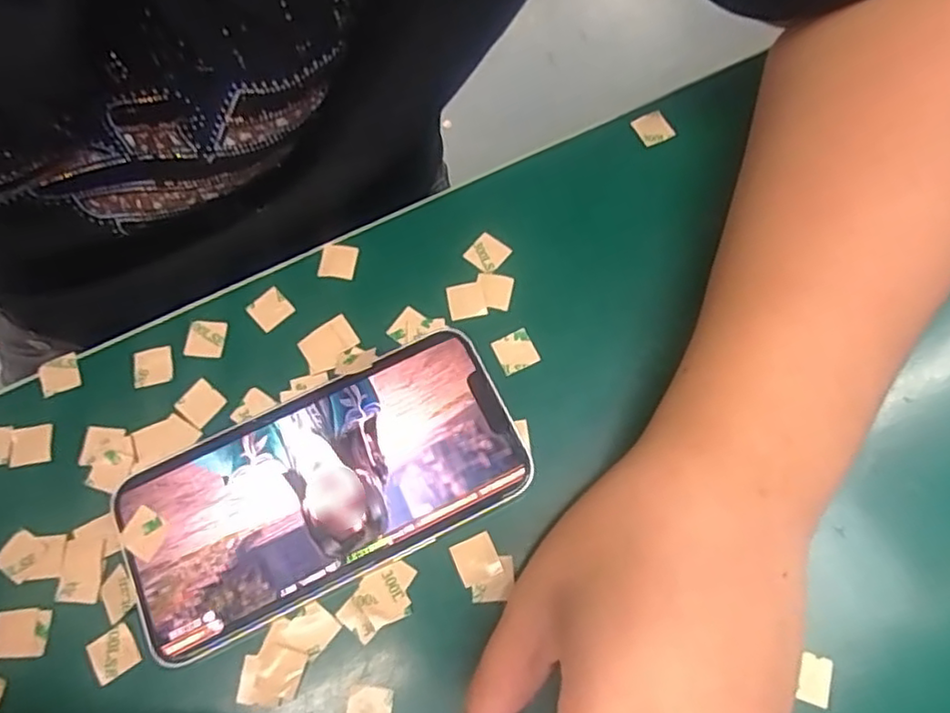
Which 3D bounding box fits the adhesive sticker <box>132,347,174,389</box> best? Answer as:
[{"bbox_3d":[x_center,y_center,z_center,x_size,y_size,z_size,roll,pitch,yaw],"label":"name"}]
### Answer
[{"bbox_3d":[-0.131,0.004,0.260,0.015,0.004,0.016,-12,73,-5],"label":"adhesive sticker"}]

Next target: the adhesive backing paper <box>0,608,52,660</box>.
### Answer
[{"bbox_3d":[-0.161,0.098,0.226,0.020,0.004,0.016,-4,65,0],"label":"adhesive backing paper"}]

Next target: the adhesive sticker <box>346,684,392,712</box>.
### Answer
[{"bbox_3d":[-0.036,0.119,0.213,0.015,0.004,0.015,6,74,1],"label":"adhesive sticker"}]

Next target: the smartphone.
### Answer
[{"bbox_3d":[-0.056,0.048,0.236,0.142,0.009,0.070,-26,72,-7],"label":"smartphone"}]

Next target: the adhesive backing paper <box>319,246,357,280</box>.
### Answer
[{"bbox_3d":[-0.059,-0.041,0.273,0.015,0.004,0.014,6,75,1],"label":"adhesive backing paper"}]

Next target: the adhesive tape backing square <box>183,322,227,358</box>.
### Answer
[{"bbox_3d":[-0.111,-0.007,0.263,0.016,0.004,0.015,4,74,-1],"label":"adhesive tape backing square"}]

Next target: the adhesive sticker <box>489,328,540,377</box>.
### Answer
[{"bbox_3d":[0.016,-0.002,0.255,0.015,0.004,0.015,-25,71,-6],"label":"adhesive sticker"}]

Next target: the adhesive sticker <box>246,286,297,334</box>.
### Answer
[{"bbox_3d":[-0.086,-0.020,0.266,0.016,0.004,0.016,-40,74,-11],"label":"adhesive sticker"}]

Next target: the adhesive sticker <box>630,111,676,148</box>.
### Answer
[{"bbox_3d":[0.081,-0.104,0.291,0.015,0.004,0.015,-27,72,-7],"label":"adhesive sticker"}]

